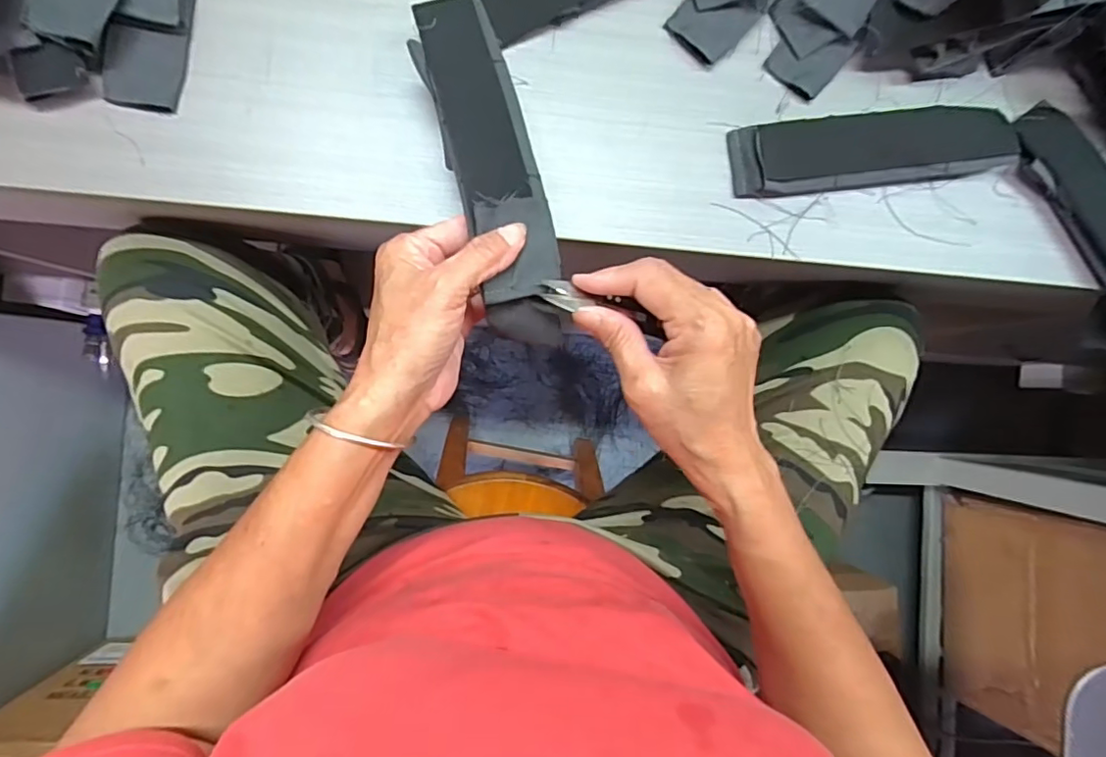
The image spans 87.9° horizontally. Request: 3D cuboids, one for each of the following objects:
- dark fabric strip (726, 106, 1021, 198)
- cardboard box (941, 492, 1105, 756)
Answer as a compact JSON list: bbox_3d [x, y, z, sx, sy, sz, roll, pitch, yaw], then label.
[{"bbox_3d":[0.223,-0.158,0.399,0.197,0.017,0.047,-7,90,-5],"label":"dark fabric strip"},{"bbox_3d":[0.808,0.383,0.874,0.177,0.365,0.355,-2,90,-5],"label":"cardboard box"}]

